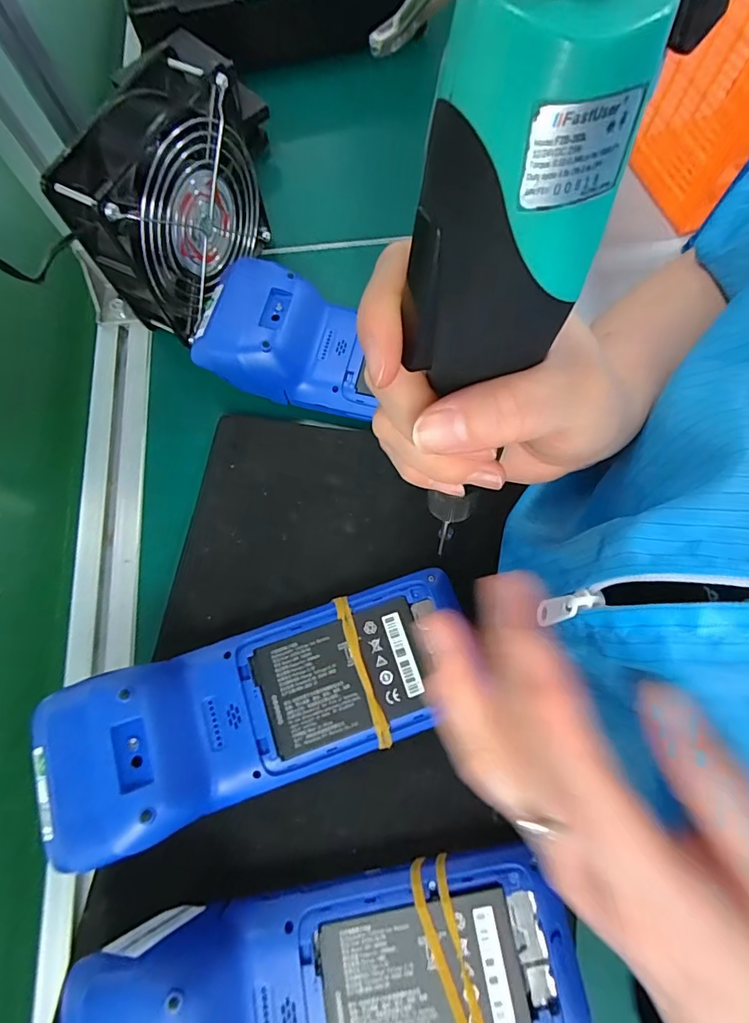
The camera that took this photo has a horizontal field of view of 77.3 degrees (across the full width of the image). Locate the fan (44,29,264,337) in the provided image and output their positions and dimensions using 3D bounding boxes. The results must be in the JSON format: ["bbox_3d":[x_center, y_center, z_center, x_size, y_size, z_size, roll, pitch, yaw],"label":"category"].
[{"bbox_3d":[-0.124,-0.193,0.301,0.059,0.108,0.126,26,75,8],"label":"fan"}]

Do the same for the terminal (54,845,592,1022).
[{"bbox_3d":[-0.015,0.220,0.210,0.218,0.051,0.080,-9,73,-2],"label":"terminal"}]

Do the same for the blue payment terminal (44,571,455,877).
[{"bbox_3d":[-0.053,0.100,0.246,0.212,0.050,0.078,-18,74,-5],"label":"blue payment terminal"}]

